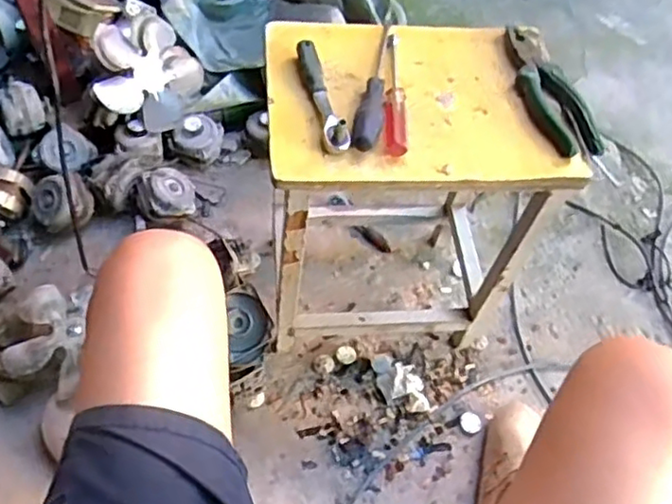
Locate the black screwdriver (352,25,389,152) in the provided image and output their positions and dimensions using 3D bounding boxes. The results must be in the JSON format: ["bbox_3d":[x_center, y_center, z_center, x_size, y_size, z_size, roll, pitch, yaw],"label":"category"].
[{"bbox_3d":[0.047,-0.184,0.705,0.027,0.020,0.200,13,54,4],"label":"black screwdriver"}]

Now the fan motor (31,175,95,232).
[{"bbox_3d":[-0.445,-0.076,1.071,0.092,0.087,0.091,-23,59,-20],"label":"fan motor"}]

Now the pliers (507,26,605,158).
[{"bbox_3d":[0.237,-0.184,0.738,0.063,0.023,0.200,-4,55,-8],"label":"pliers"}]

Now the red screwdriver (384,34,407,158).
[{"bbox_3d":[0.063,-0.170,0.708,0.021,0.028,0.179,4,54,-2],"label":"red screwdriver"}]

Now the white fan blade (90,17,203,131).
[{"bbox_3d":[-0.320,-0.305,1.128,0.189,0.189,0.041,-23,22,-35],"label":"white fan blade"}]

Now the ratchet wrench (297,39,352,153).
[{"bbox_3d":[-0.014,-0.169,0.686,0.024,0.028,0.150,-10,56,-12],"label":"ratchet wrench"}]

